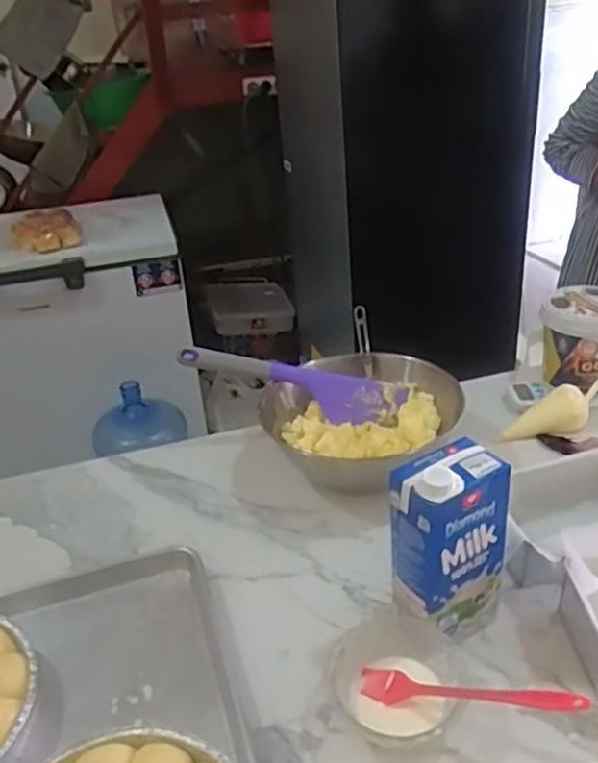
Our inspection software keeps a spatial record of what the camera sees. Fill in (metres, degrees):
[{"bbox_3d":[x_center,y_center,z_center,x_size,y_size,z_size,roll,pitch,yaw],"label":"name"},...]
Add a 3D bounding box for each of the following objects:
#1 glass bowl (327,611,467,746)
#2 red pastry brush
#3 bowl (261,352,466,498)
[{"bbox_3d":[0.088,0.269,0.617,0.112,0.048,0.109,-5,30,3],"label":"glass bowl"},{"bbox_3d":[0.142,0.265,0.577,0.191,0.016,0.027,-9,25,30],"label":"red pastry brush"},{"bbox_3d":[0.082,0.049,0.937,0.223,0.126,0.223,-5,30,3],"label":"bowl"}]

